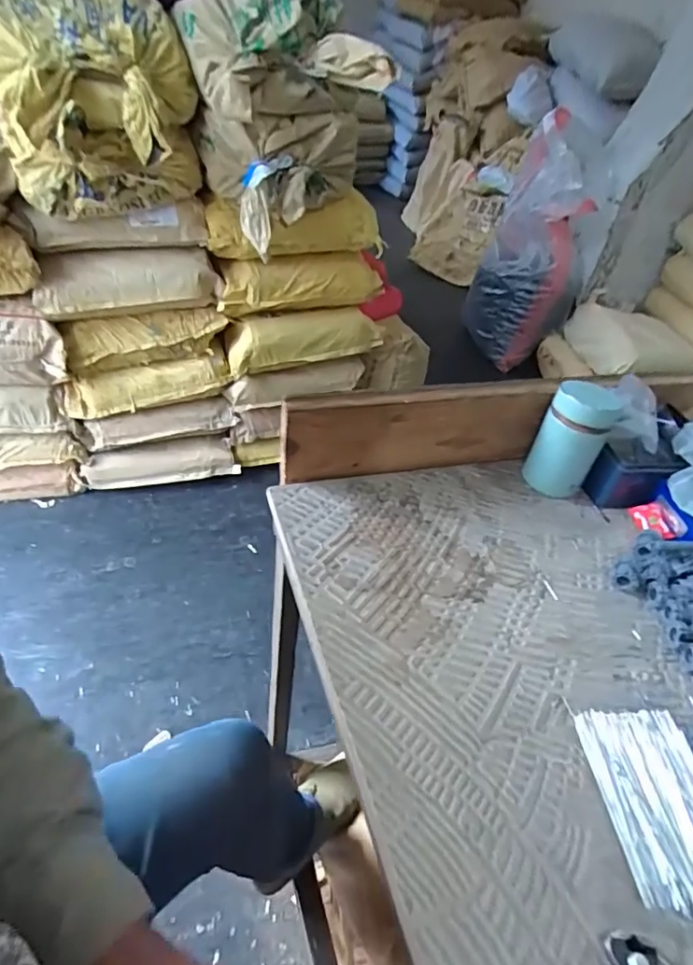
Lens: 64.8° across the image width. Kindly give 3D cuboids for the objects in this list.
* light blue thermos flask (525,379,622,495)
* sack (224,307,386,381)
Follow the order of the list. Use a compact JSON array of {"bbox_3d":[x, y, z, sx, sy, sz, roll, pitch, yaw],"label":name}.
[{"bbox_3d":[0.243,-0.049,0.594,0.066,0.114,0.071,26,43,19],"label":"light blue thermos flask"},{"bbox_3d":[-0.109,-0.406,1.523,0.440,0.139,0.140,-15,46,-26],"label":"sack"}]

